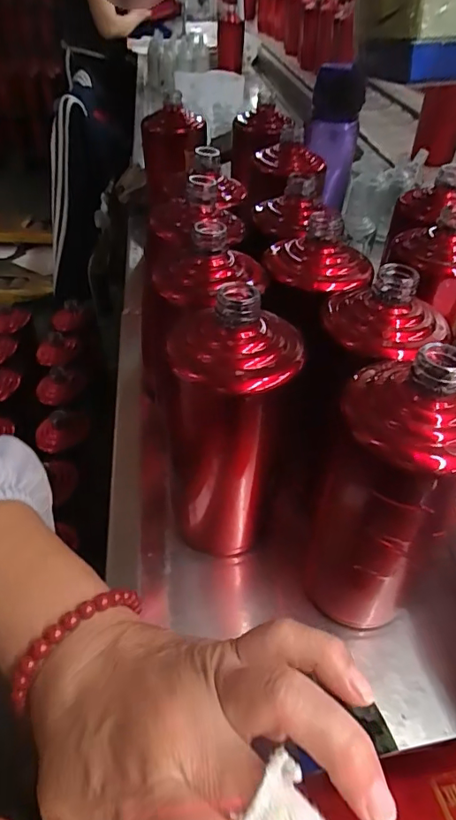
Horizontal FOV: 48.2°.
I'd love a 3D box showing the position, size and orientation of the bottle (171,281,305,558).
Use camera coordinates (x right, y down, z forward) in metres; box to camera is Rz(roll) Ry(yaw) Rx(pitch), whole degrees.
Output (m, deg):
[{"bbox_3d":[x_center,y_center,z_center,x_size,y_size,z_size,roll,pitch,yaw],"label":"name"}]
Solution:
[{"bbox_3d":[0.000,0.013,0.338,0.081,0.189,0.079,2,43,1],"label":"bottle"}]

